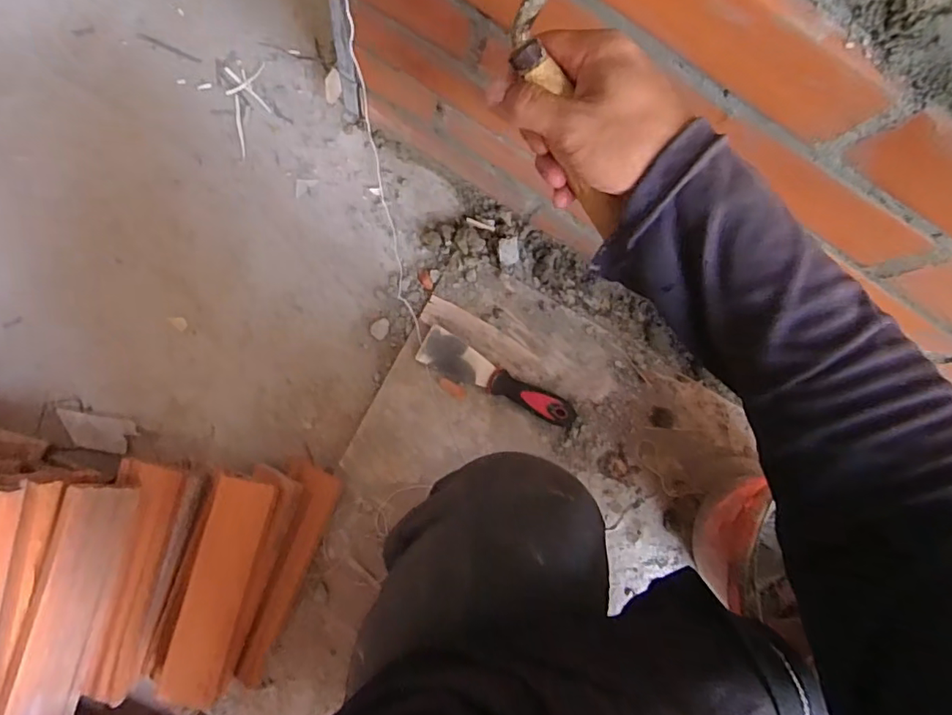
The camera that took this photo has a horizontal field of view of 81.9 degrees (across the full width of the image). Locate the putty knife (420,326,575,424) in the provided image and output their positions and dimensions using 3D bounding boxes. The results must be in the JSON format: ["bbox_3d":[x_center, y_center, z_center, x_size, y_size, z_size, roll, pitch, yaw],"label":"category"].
[{"bbox_3d":[0.029,0.029,0.651,0.201,0.028,0.043,29,84,-6],"label":"putty knife"}]

